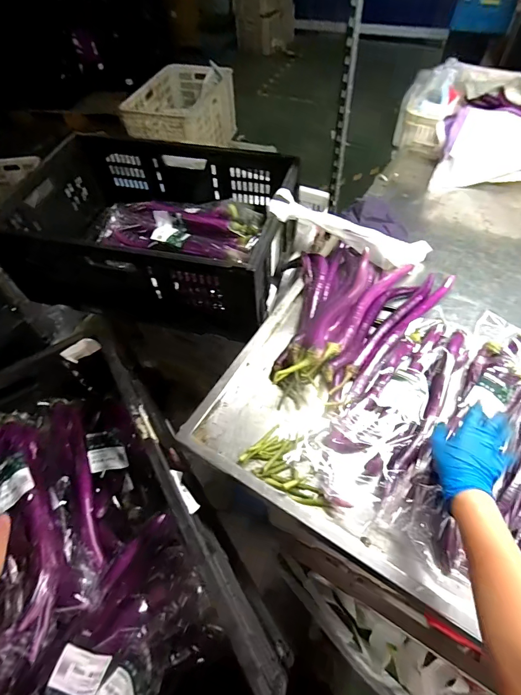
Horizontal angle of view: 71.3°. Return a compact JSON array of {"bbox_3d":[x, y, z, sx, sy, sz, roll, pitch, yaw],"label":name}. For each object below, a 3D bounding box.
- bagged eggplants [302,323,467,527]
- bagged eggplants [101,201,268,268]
[{"bbox_3d":[0.243,0.101,0.621,0.142,0.070,0.368,37,65,25],"label":"bagged eggplants"},{"bbox_3d":[-0.195,-0.283,0.899,0.377,0.071,0.187,12,57,12],"label":"bagged eggplants"}]

